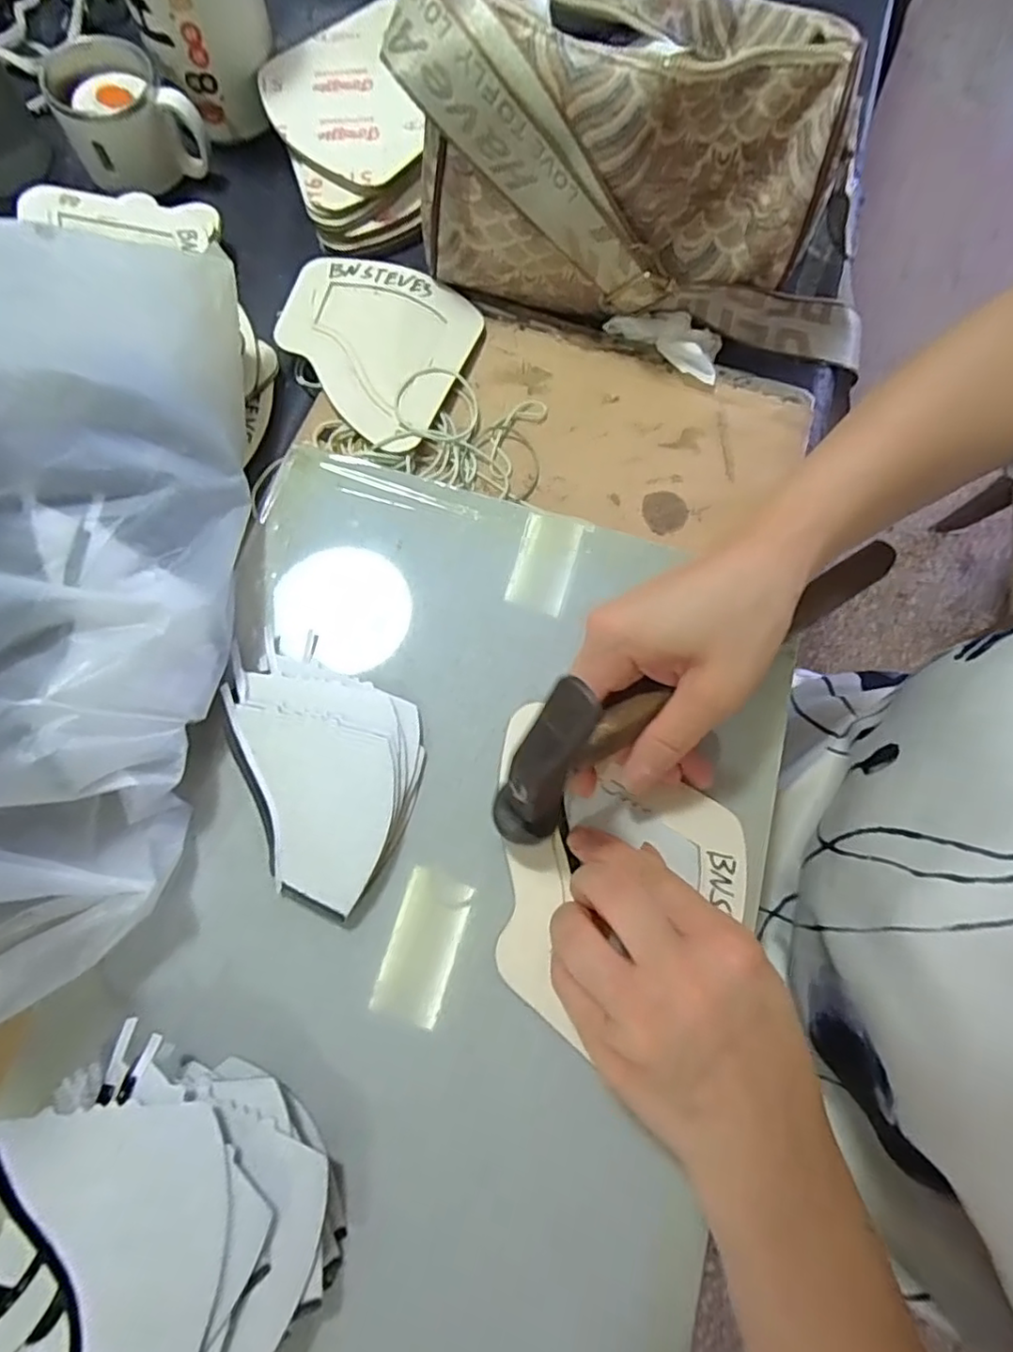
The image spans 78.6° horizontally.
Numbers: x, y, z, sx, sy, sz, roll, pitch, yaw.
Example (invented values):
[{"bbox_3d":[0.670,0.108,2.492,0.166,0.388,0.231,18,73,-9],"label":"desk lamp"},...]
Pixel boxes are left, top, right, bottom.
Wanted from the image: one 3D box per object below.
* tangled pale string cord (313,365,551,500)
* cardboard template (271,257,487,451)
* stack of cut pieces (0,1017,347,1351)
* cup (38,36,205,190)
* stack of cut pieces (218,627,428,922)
[{"bbox_3d":[-0.043,-0.145,0.359,0.126,0.020,0.069,12,74,-1],"label":"tangled pale string cord"},{"bbox_3d":[-0.084,-0.201,0.374,0.117,0.005,0.129,18,69,5],"label":"cardboard template"},{"bbox_3d":[-0.131,0.199,0.220,0.136,0.045,0.110,21,75,4],"label":"stack of cut pieces"},{"bbox_3d":[-0.249,-0.366,0.403,0.077,0.050,0.070,1,74,-4],"label":"cup"},{"bbox_3d":[-0.090,0.039,0.280,0.108,0.018,0.092,34,75,6],"label":"stack of cut pieces"}]

